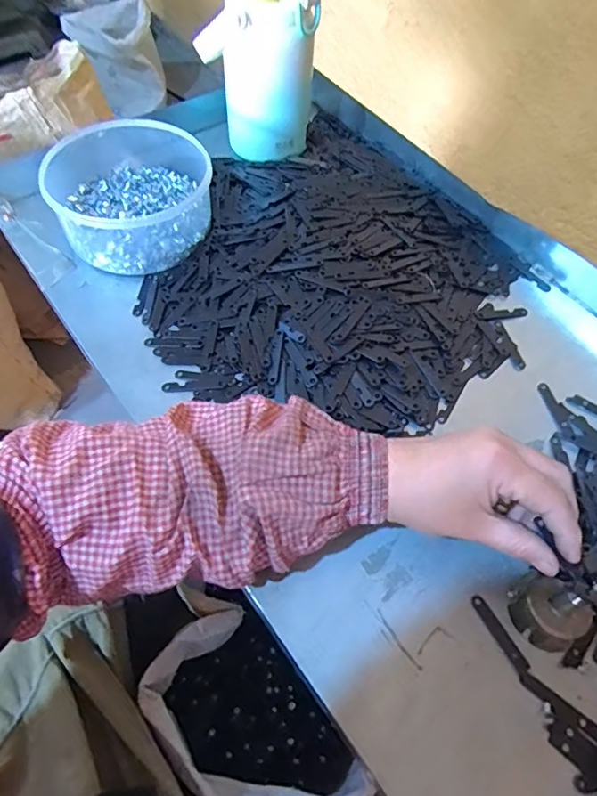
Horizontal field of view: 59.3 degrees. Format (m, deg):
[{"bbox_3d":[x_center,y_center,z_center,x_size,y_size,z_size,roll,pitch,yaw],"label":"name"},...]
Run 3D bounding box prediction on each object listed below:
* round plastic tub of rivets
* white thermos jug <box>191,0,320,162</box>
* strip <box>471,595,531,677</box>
[{"bbox_3d":[-0.159,-0.206,0.508,0.137,0.069,0.165,-4,59,-5],"label":"round plastic tub of rivets"},{"bbox_3d":[-0.040,-0.343,0.519,0.078,0.184,0.095,-38,67,-22],"label":"white thermos jug"},{"bbox_3d":[0.130,0.152,0.338,0.008,0.004,0.051,-24,63,-16],"label":"strip"}]

